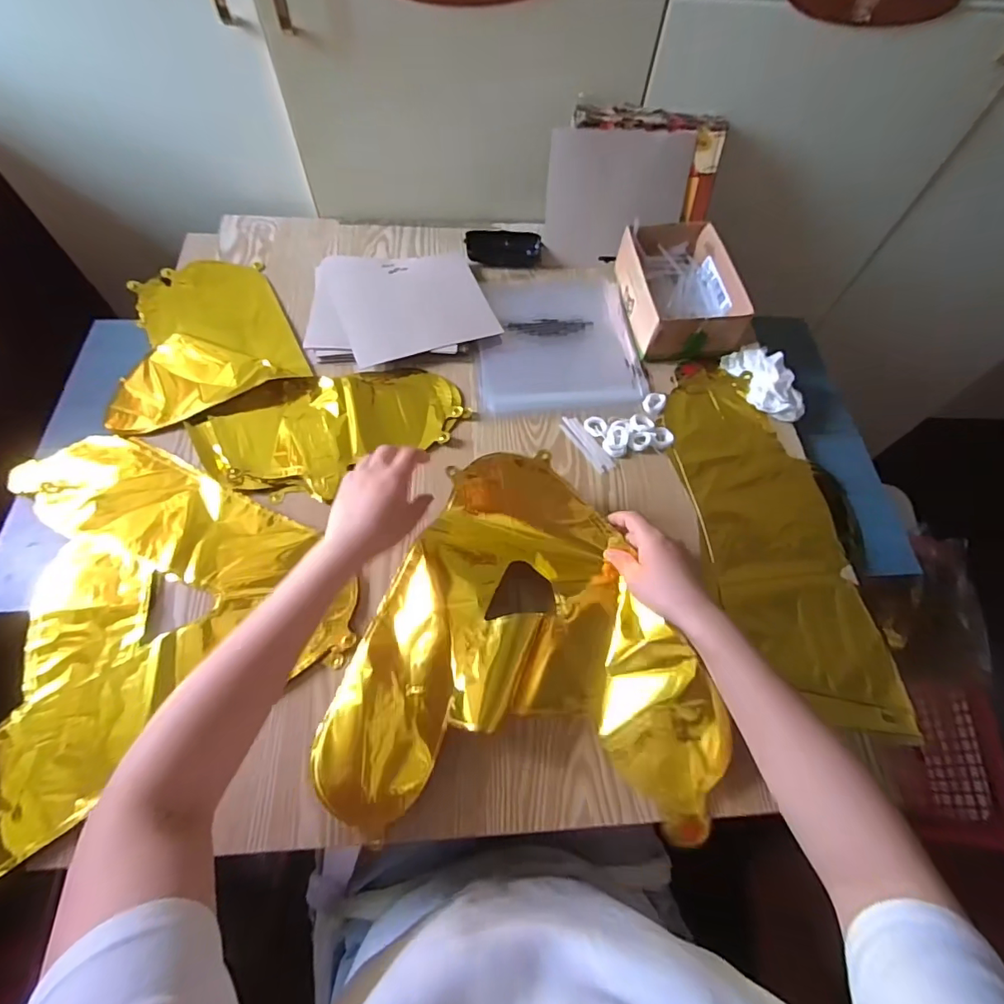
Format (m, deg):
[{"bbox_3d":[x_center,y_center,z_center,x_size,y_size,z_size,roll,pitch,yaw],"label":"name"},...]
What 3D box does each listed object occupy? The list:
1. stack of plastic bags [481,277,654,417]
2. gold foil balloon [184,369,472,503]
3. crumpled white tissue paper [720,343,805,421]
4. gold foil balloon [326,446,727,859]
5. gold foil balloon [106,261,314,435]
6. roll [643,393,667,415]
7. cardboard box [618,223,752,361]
[{"bbox_3d":[0.069,-0.218,0.663,0.210,0.015,0.232,-6,63,-5],"label":"stack of plastic bags"},{"bbox_3d":[-0.195,-0.085,0.570,0.293,0.012,0.166,-4,63,-5],"label":"gold foil balloon"},{"bbox_3d":[0.327,-0.153,0.615,0.061,0.034,0.113,-19,65,-12],"label":"crumpled white tissue paper"},{"bbox_3d":[0.028,0.119,0.463,0.334,0.055,0.325,8,64,1],"label":"gold foil balloon"},{"bbox_3d":[-0.384,-0.210,0.619,0.220,0.026,0.230,-25,66,-14],"label":"gold foil balloon"},{"bbox_3d":[0.186,-0.121,0.609,0.025,0.008,0.030,26,65,11],"label":"roll"},{"bbox_3d":[0.232,-0.281,0.659,0.134,0.066,0.194,-2,63,-3],"label":"cardboard box"}]

